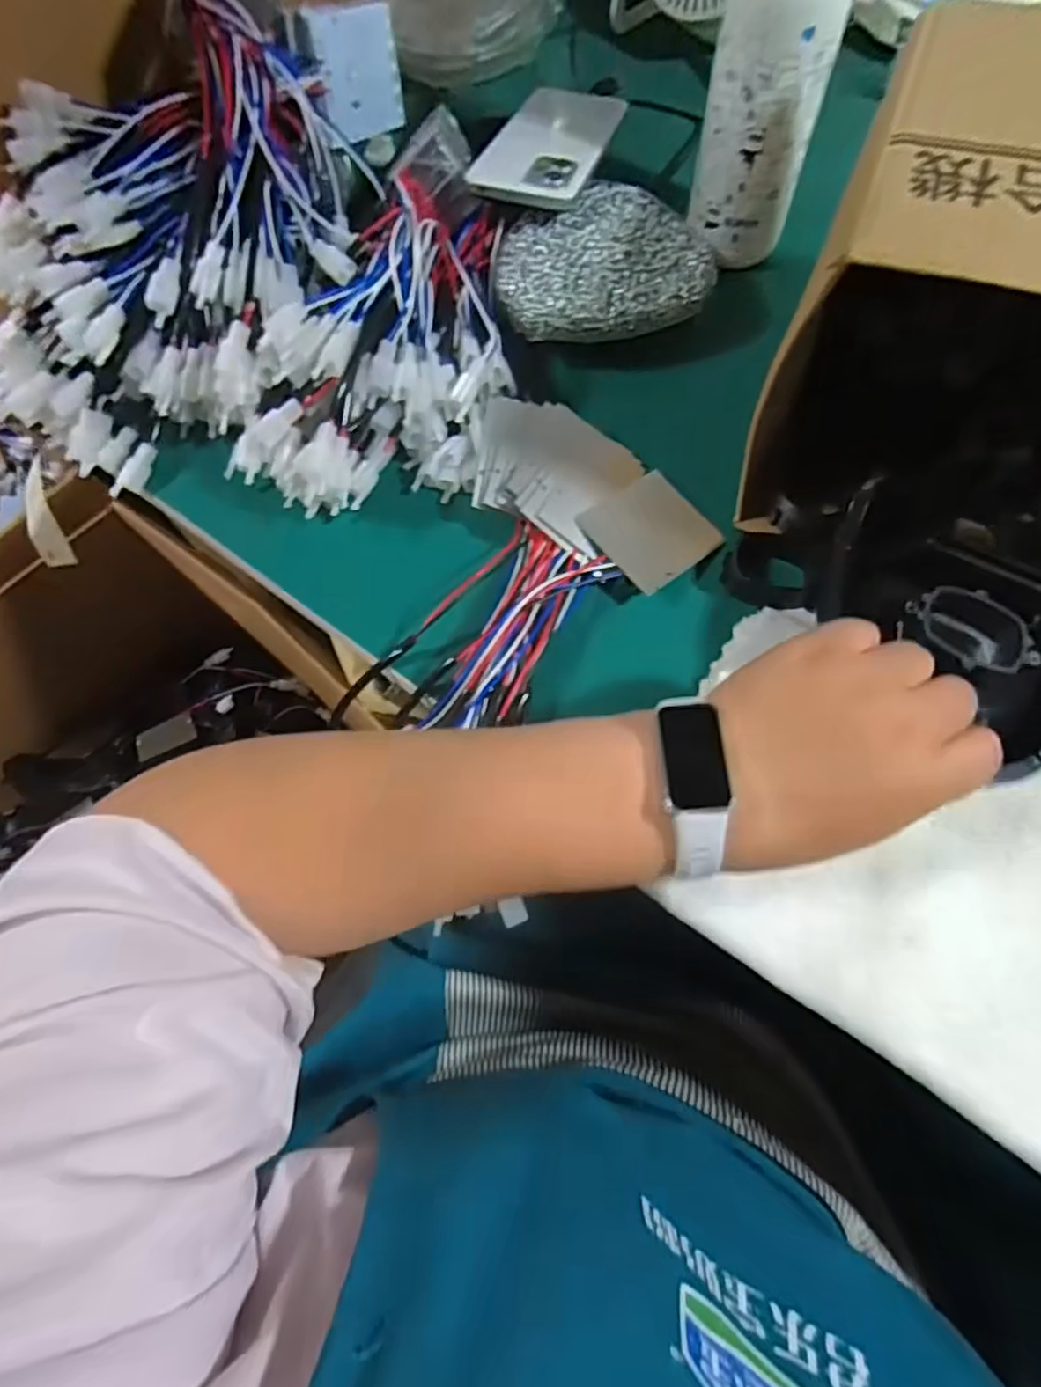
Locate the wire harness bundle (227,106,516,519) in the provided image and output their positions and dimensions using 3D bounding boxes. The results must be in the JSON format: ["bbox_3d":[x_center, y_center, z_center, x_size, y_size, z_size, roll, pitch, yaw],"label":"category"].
[{"bbox_3d":[-0.068,-0.207,0.385,0.137,0.068,0.224,14,69,9],"label":"wire harness bundle"}]

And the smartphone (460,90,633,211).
[{"bbox_3d":[0.019,-0.347,0.420,0.068,0.011,0.127,19,69,10],"label":"smartphone"}]

